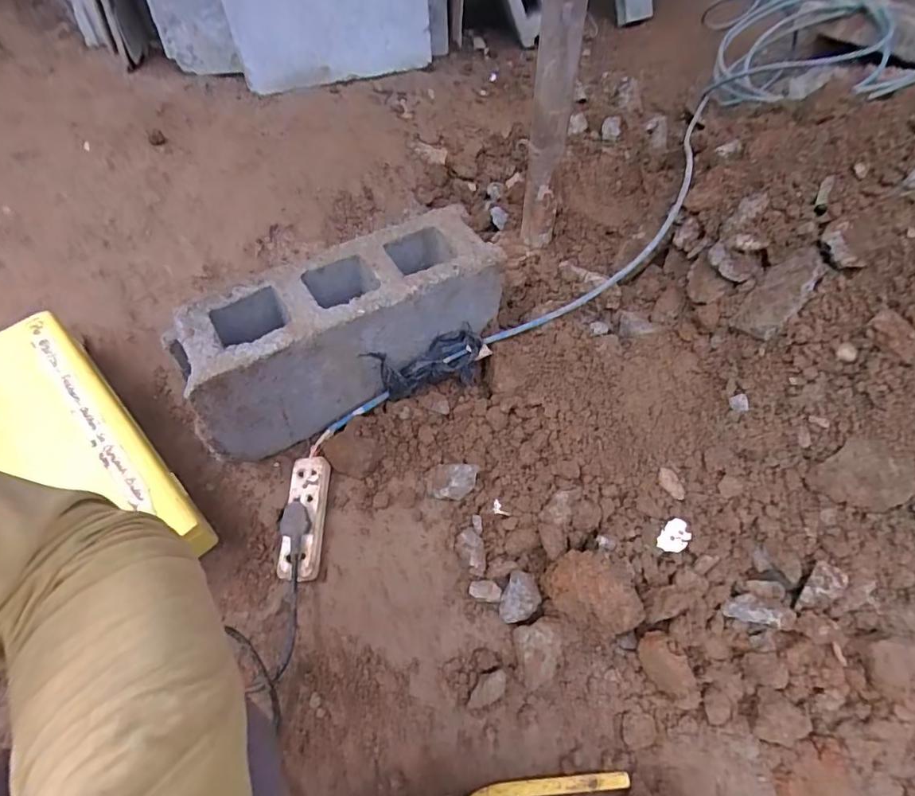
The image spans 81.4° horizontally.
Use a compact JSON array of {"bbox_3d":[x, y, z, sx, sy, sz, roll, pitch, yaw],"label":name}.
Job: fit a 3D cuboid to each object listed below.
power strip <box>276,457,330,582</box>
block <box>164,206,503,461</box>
[{"bbox_3d":[-0.178,0.141,0.628,0.046,0.036,0.143,0,52,1],"label":"power strip"},{"bbox_3d":[-0.134,-0.077,0.675,0.391,0.184,0.124,-25,55,-17],"label":"block"}]

